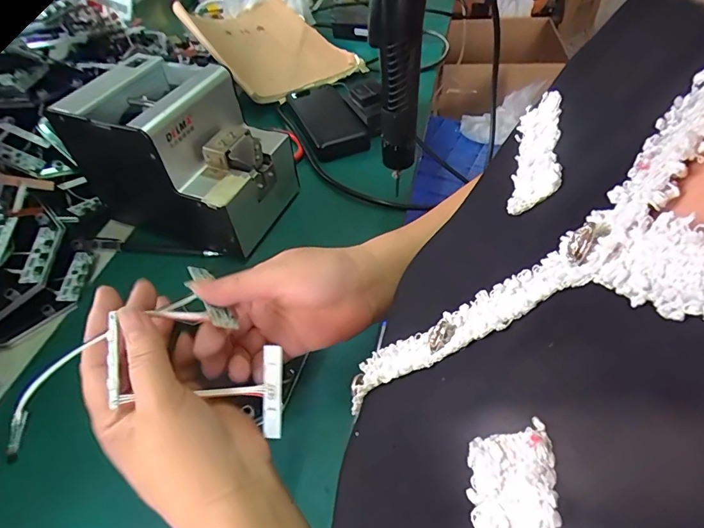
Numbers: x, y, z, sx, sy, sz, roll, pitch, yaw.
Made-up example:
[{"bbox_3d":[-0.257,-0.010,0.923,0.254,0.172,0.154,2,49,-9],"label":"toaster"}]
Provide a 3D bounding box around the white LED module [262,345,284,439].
[{"bbox_3d":[-0.047,0.077,0.258,0.013,0.004,0.052,0,86,3],"label":"white LED module"}]

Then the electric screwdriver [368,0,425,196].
[{"bbox_3d":[0.039,-0.179,0.394,0.043,0.199,0.044,-1,48,5],"label":"electric screwdriver"}]

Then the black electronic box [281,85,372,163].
[{"bbox_3d":[-0.041,-0.205,0.611,0.079,0.025,0.162,-21,50,-13],"label":"black electronic box"}]

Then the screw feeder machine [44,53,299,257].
[{"bbox_3d":[-0.186,-0.113,0.466,0.204,0.135,0.141,15,51,18],"label":"screw feeder machine"}]

